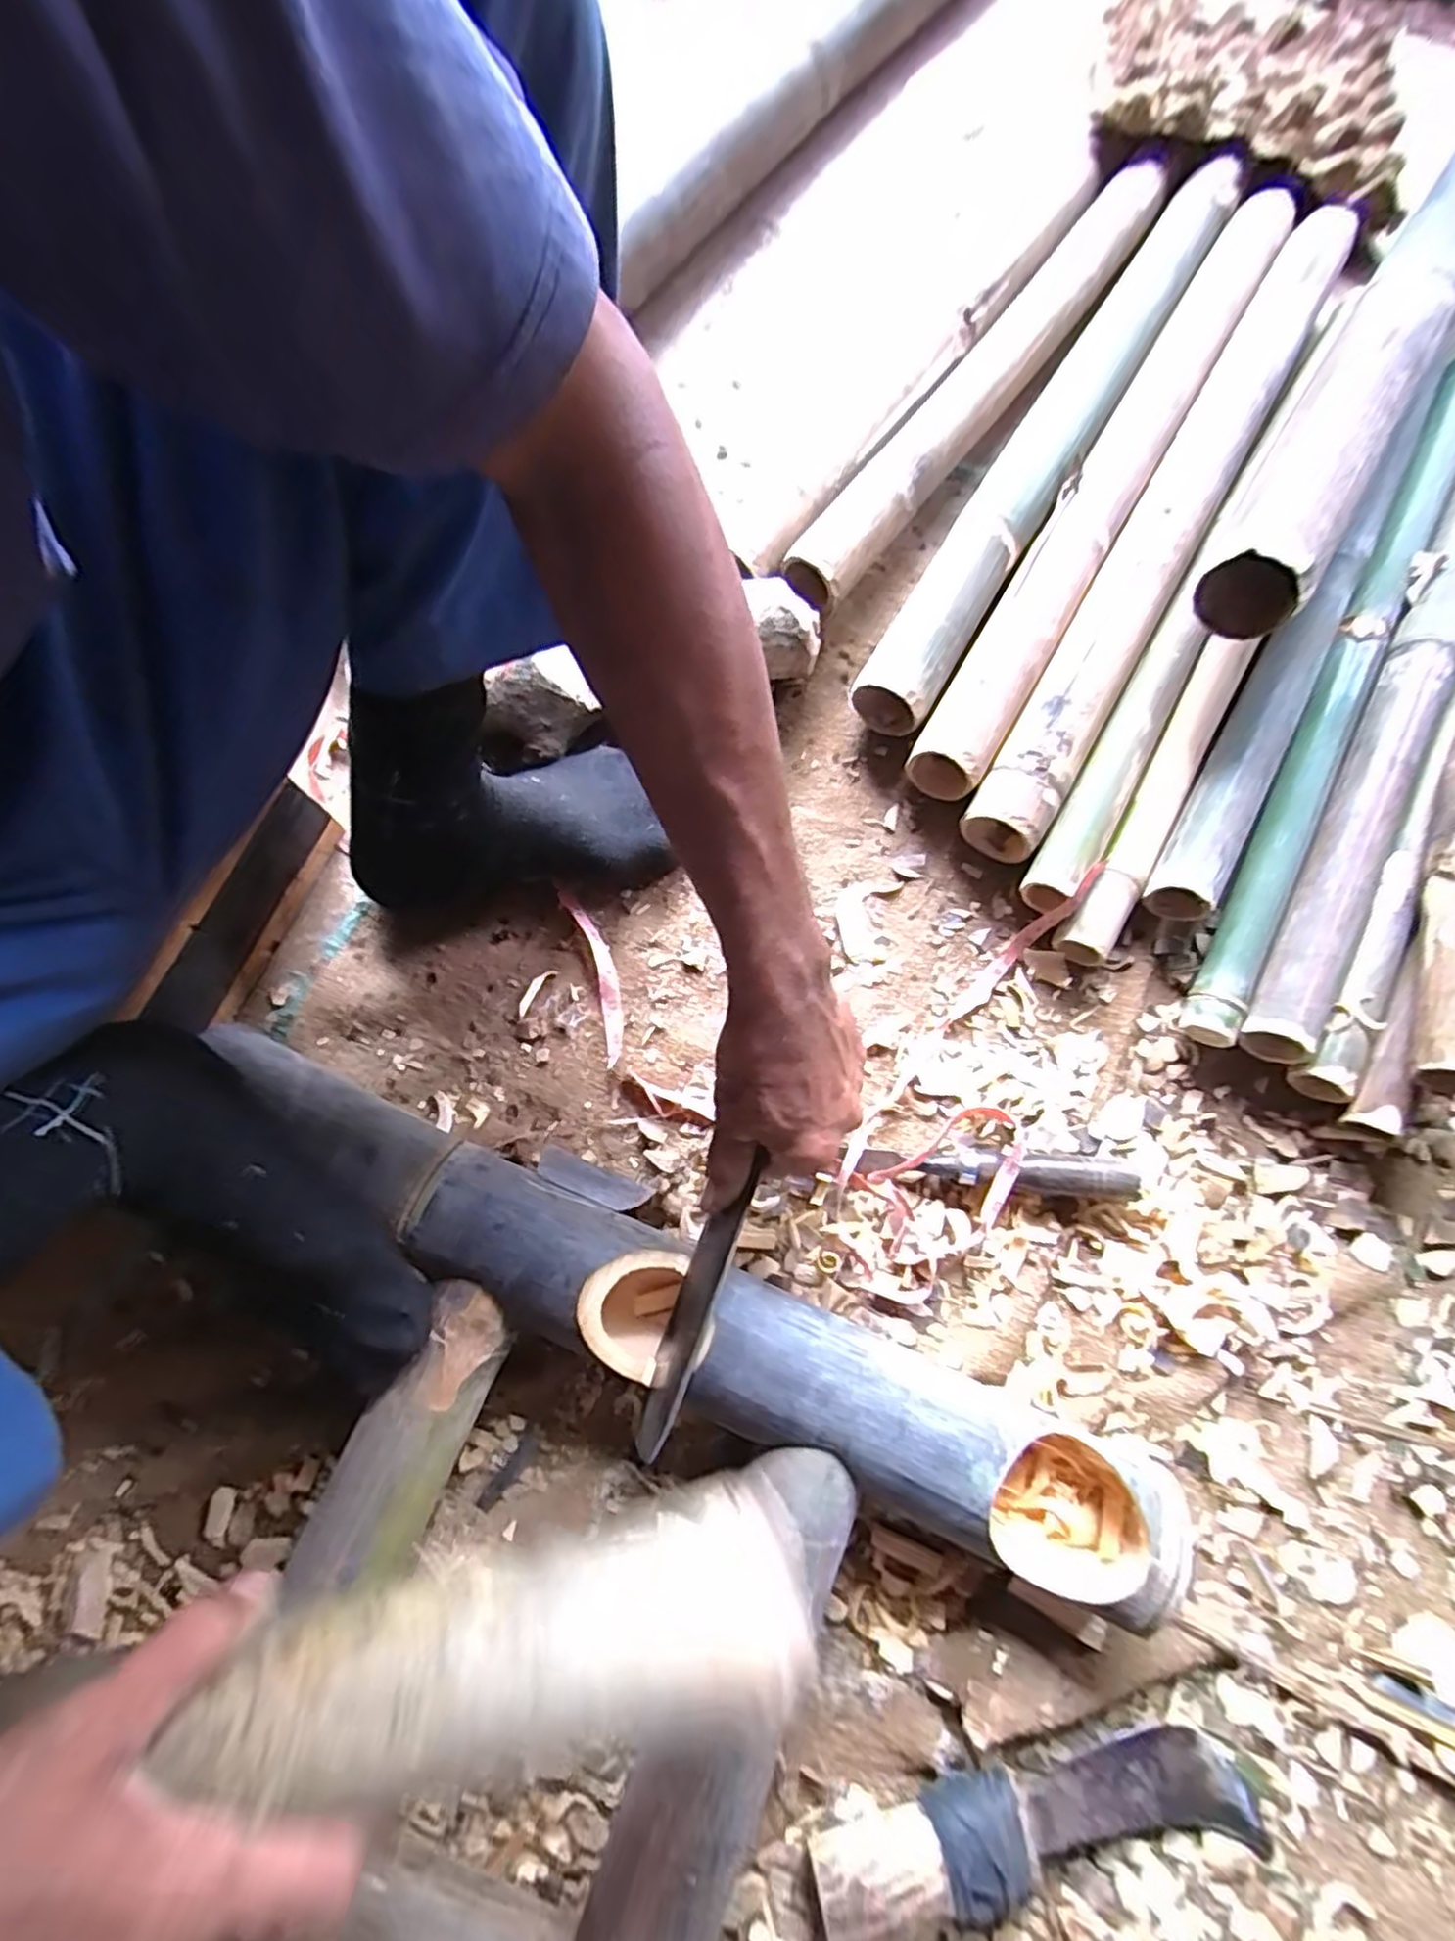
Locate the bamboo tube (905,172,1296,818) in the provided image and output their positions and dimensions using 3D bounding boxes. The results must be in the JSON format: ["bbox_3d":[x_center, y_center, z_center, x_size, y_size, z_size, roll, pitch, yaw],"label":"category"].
[{"bbox_3d":[0.307,-0.395,0.589,0.052,0.050,0.628,30,78,9],"label":"bamboo tube"}]

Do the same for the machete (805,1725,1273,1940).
[{"bbox_3d":[0.161,0.443,0.373,0.237,0.043,0.060,-8,74,0],"label":"machete"}]

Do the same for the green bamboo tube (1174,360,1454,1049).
[{"bbox_3d":[0.463,-0.233,0.556,0.051,0.050,0.645,28,77,9],"label":"green bamboo tube"}]

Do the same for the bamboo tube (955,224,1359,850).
[{"bbox_3d":[0.351,-0.360,0.576,0.057,0.069,0.646,29,77,10],"label":"bamboo tube"}]

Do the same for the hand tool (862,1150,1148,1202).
[{"bbox_3d":[0.170,0.128,0.470,0.168,0.028,0.022,5,74,3],"label":"hand tool"}]

